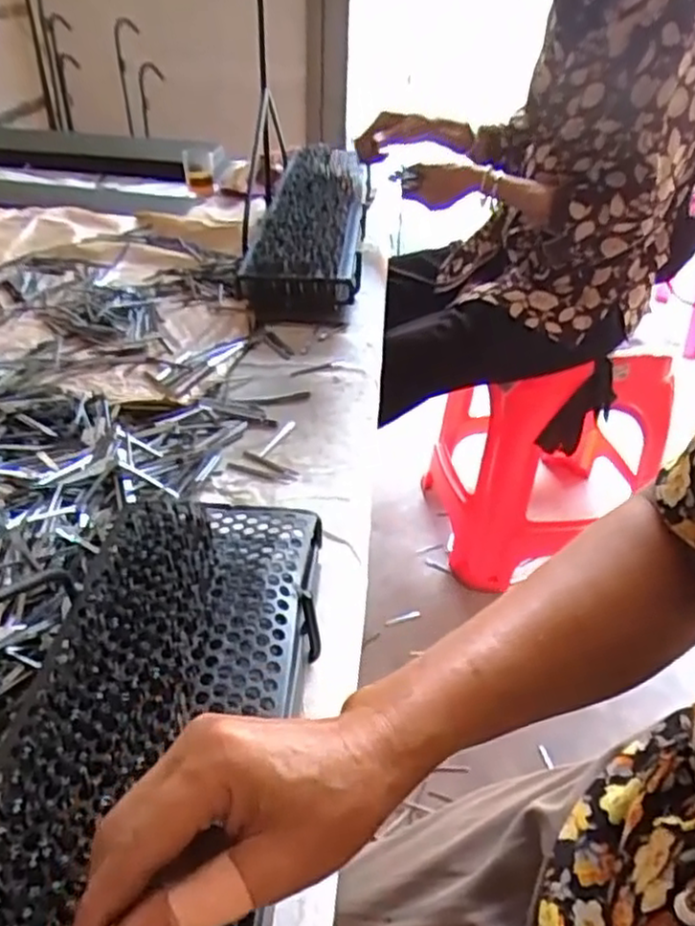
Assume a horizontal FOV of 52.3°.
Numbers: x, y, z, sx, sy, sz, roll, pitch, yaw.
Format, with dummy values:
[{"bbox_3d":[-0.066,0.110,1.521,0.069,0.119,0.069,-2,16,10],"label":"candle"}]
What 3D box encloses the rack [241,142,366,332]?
[{"bbox_3d":[-0.048,-0.361,1.079,0.140,0.092,0.568,1,36,4],"label":"rack"}]

